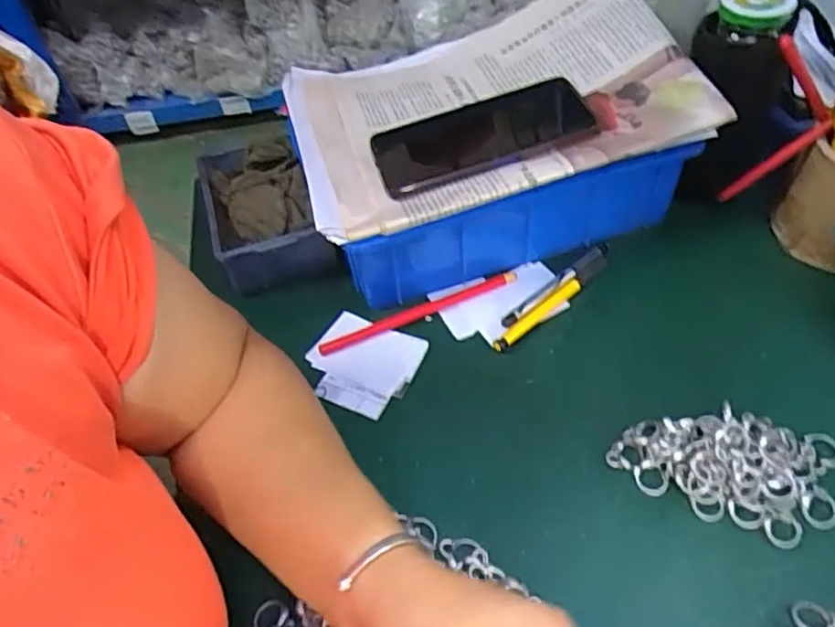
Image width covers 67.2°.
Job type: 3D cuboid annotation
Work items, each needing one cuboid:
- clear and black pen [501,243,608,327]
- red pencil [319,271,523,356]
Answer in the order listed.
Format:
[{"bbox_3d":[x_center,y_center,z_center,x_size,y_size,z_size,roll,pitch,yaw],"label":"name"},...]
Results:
[{"bbox_3d":[0.113,-0.024,0.502,0.119,0.011,0.012,-33,53,-21],"label":"clear and black pen"},{"bbox_3d":[0.002,-0.001,0.497,0.166,0.008,0.012,-19,50,-10],"label":"red pencil"}]

